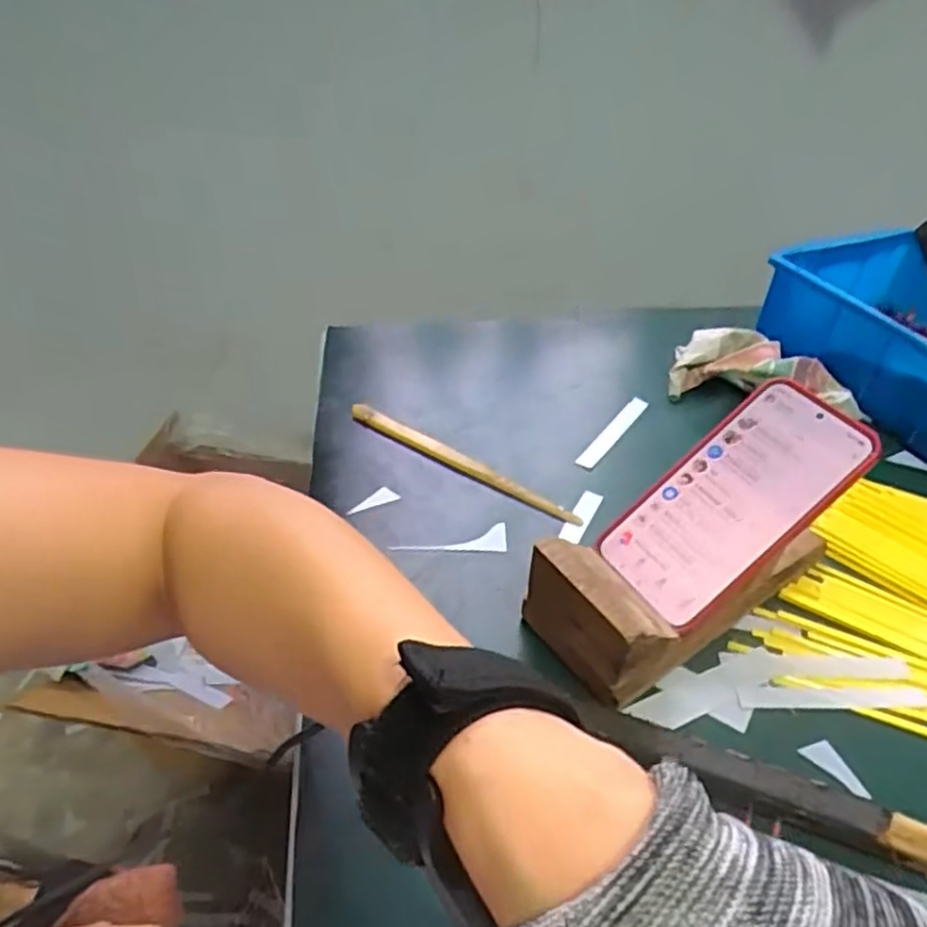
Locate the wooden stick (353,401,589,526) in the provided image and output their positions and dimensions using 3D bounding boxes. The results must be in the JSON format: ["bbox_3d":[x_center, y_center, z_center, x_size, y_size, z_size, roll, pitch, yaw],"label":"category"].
[{"bbox_3d":[-0.003,-0.003,0.553,0.208,0.013,0.016,26,46,25],"label":"wooden stick"}]

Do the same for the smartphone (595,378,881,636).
[{"bbox_3d":[0.164,0.021,0.436,0.164,0.011,0.079,-43,50,0],"label":"smartphone"}]

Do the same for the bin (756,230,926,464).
[{"bbox_3d":[0.434,-0.105,0.645,0.225,0.089,0.293,-16,44,-21],"label":"bin"}]

